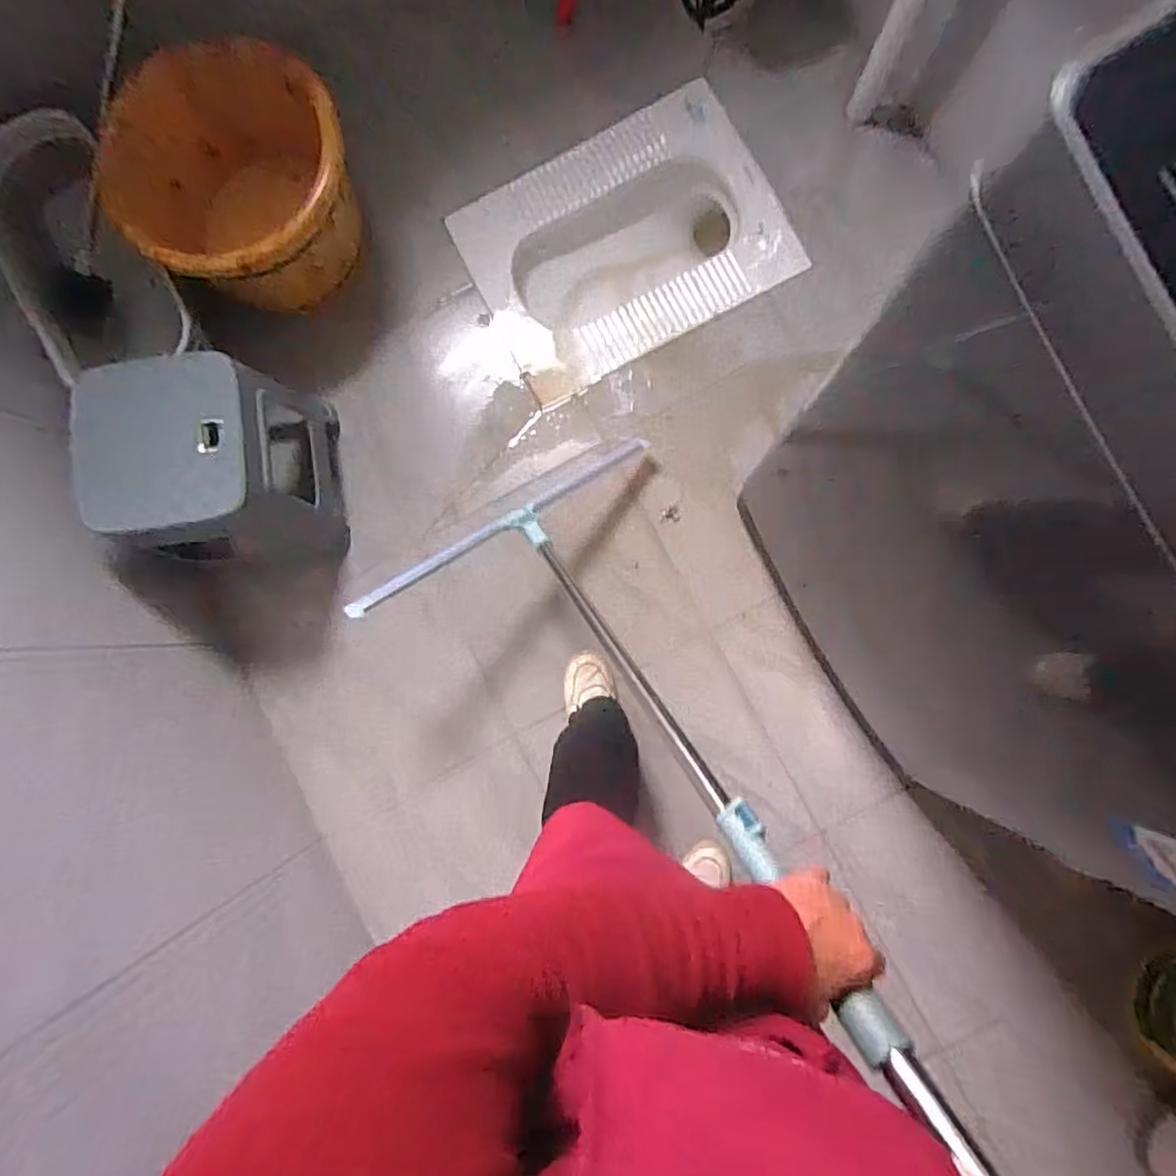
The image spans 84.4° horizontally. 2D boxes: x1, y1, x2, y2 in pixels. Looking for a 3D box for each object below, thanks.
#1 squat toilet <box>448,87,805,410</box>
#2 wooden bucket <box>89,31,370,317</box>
[{"bbox_3d":[0.069,-0.660,1.296,0.572,0.131,0.456,-26,85,0],"label":"squat toilet"},{"bbox_3d":[-0.623,-0.738,1.227,0.410,0.287,0.466,-39,83,-1],"label":"wooden bucket"}]

